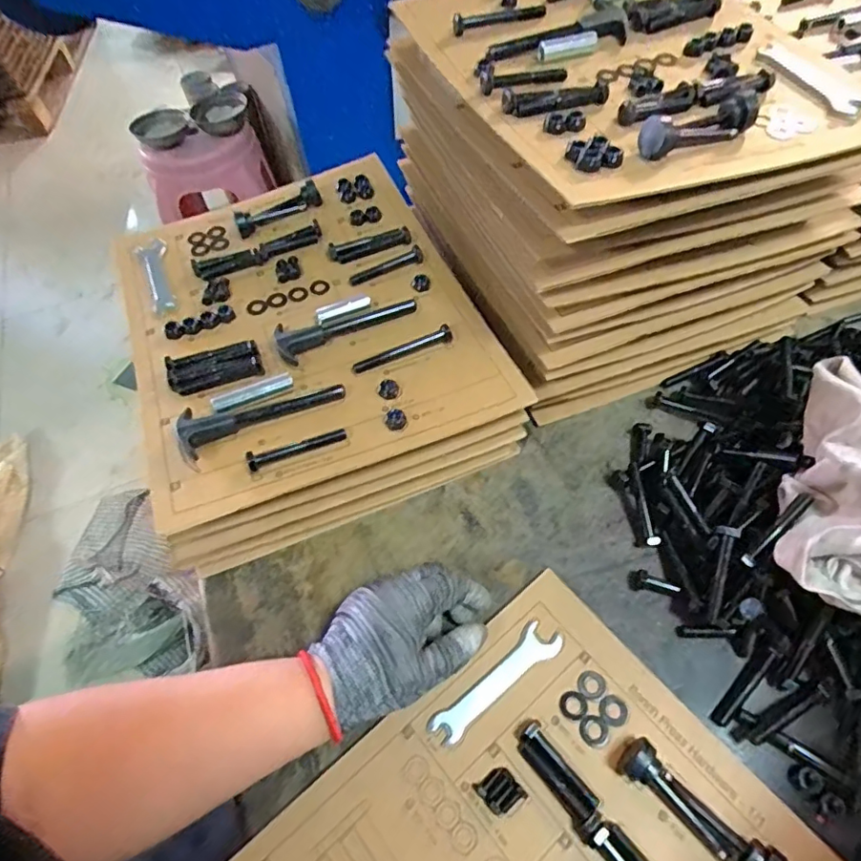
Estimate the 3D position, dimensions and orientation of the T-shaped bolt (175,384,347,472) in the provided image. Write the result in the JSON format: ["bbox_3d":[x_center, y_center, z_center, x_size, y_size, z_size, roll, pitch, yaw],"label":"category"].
[{"bbox_3d":[-0.135,-0.019,0.433,0.131,0.016,0.054,-26,59,-14],"label":"T-shaped bolt"}]

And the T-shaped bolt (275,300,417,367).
[{"bbox_3d":[-0.075,-0.098,0.496,0.131,0.013,0.035,-21,58,-11],"label":"T-shaped bolt"}]

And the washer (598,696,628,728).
[{"bbox_3d":[0.130,0.198,0.387,0.019,0.004,0.020,-1,56,2],"label":"washer"}]

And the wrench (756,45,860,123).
[{"bbox_3d":[0.311,-0.286,0.447,0.032,0.007,0.118,-13,57,-6],"label":"wrench"}]

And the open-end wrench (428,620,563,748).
[{"bbox_3d":[0.049,0.183,0.399,0.112,0.004,0.026,-35,61,-19],"label":"open-end wrench"}]

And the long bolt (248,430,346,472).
[{"bbox_3d":[-0.101,0.012,0.413,0.074,0.014,0.011,-22,58,-12],"label":"long bolt"}]

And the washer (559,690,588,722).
[{"bbox_3d":[0.102,0.196,0.390,0.019,0.004,0.019,-1,56,2],"label":"washer"}]

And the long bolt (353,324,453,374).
[{"bbox_3d":[-0.024,-0.071,0.472,0.089,0.013,0.015,-20,58,-11],"label":"long bolt"}]

